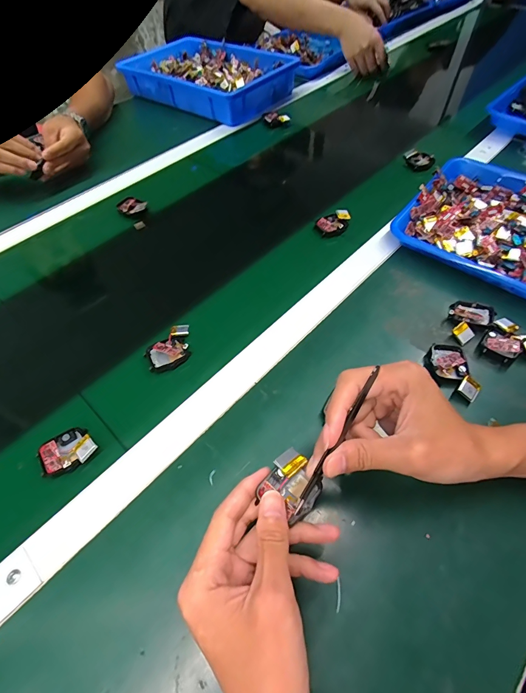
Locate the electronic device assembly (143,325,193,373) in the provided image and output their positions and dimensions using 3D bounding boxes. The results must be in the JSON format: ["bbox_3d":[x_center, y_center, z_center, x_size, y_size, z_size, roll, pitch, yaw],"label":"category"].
[{"bbox_3d":[-0.107,0.002,0.402,0.041,0.015,0.066,33,63,22],"label":"electronic device assembly"}]

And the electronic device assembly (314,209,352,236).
[{"bbox_3d":[0.110,-0.188,0.522,0.048,0.022,0.040,-18,57,-10],"label":"electronic device assembly"}]

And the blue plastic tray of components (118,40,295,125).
[{"bbox_3d":[-0.136,-0.648,0.817,0.369,0.060,0.247,32,62,23],"label":"blue plastic tray of components"}]

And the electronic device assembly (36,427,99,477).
[{"bbox_3d":[-0.190,0.101,0.333,0.053,0.019,0.042,-26,59,-15],"label":"electronic device assembly"}]

